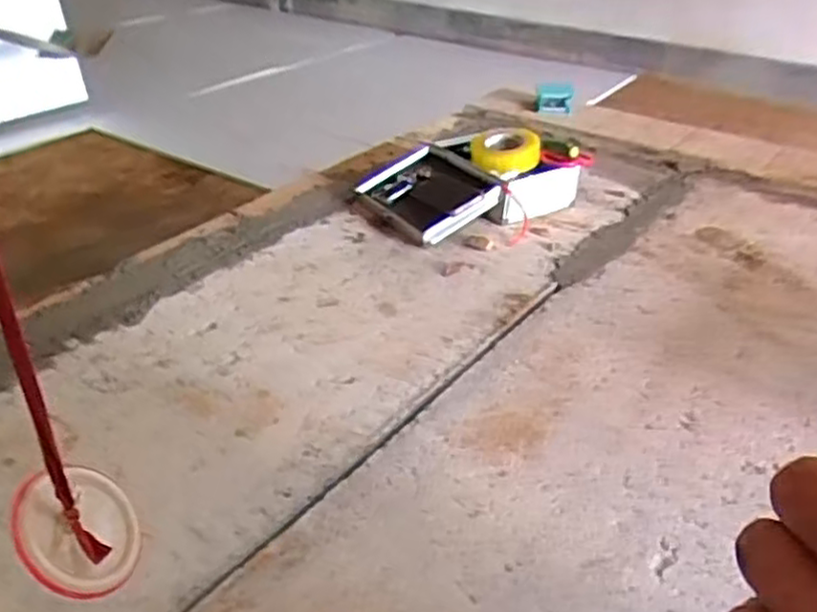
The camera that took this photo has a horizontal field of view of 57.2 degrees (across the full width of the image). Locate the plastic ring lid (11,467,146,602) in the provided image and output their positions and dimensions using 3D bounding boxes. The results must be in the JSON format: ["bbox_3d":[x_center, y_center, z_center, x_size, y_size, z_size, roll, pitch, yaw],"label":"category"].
[{"bbox_3d":[-0.132,0.089,0.301,0.051,0.007,0.054,39,26,-23],"label":"plastic ring lid"}]

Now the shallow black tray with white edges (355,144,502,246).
[{"bbox_3d":[0.031,-0.212,1.373,0.203,0.039,0.272,-36,41,-16],"label":"shallow black tray with white edges"}]

